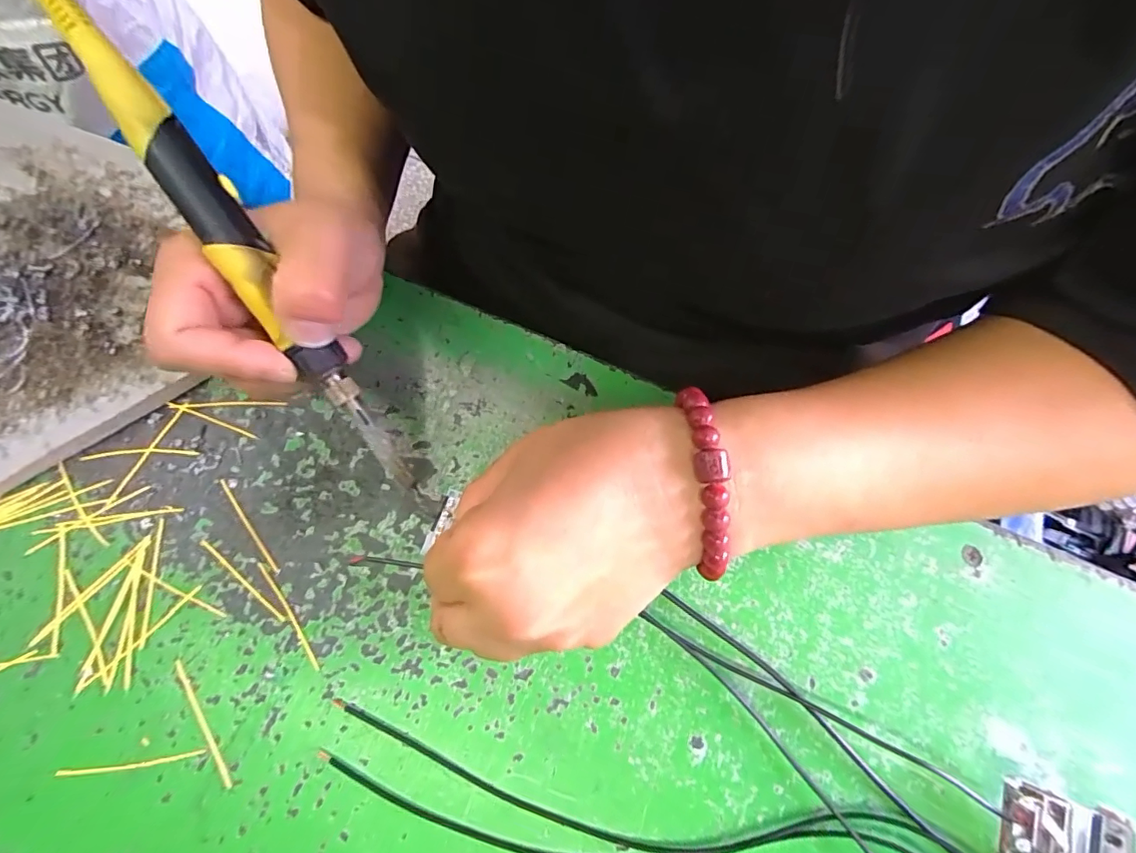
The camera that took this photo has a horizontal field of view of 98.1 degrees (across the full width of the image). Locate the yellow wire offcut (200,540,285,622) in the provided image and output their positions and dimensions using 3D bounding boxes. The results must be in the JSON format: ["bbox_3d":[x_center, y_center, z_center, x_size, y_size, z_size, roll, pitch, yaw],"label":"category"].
[{"bbox_3d":[-0.140,0.066,0.210,0.052,0.004,0.004,37,73,10],"label":"yellow wire offcut"}]

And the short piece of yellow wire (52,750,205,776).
[{"bbox_3d":[-0.166,0.128,0.187,0.055,0.004,0.004,-6,71,-5],"label":"short piece of yellow wire"}]

